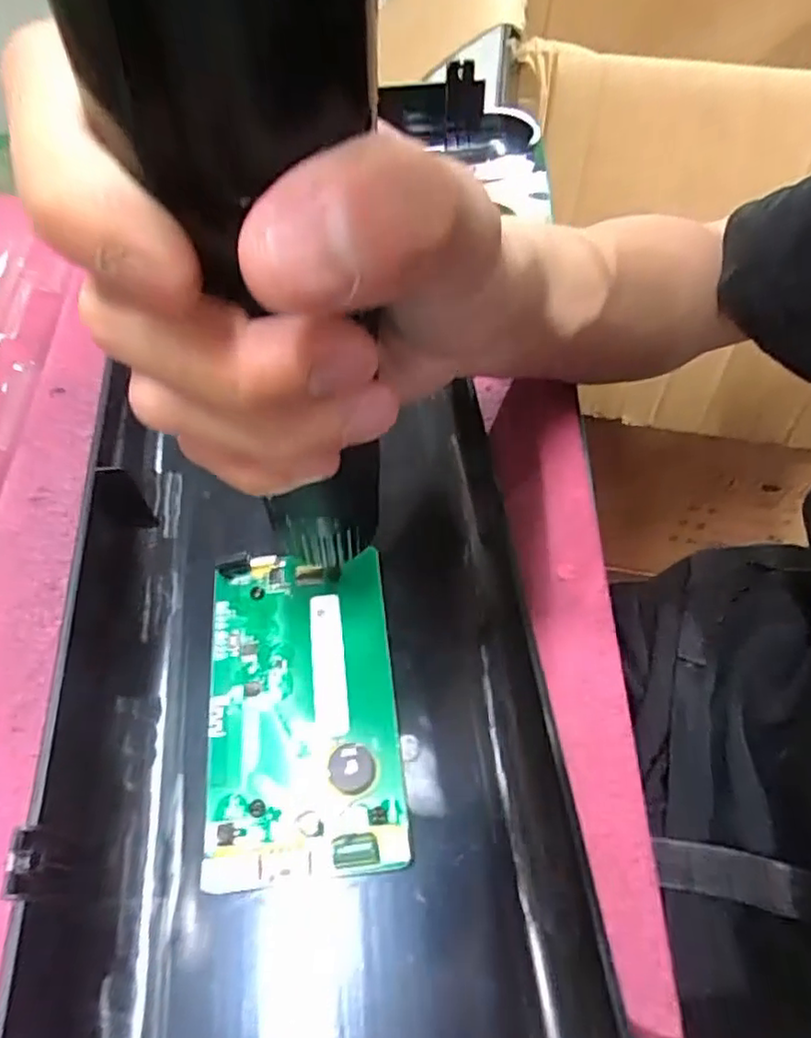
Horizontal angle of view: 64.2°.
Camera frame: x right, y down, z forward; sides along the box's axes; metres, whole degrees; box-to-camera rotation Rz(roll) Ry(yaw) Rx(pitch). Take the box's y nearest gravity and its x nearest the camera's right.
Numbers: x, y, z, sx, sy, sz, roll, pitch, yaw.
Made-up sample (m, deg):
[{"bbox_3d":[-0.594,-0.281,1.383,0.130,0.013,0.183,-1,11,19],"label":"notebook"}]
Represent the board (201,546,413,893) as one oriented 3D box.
[{"bbox_3d":[-0.034,0.059,0.213,0.060,0.012,0.106,-6,59,-4],"label":"board"}]

